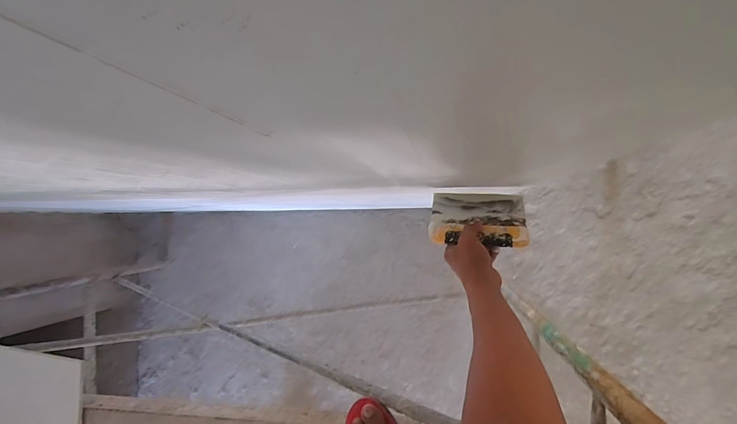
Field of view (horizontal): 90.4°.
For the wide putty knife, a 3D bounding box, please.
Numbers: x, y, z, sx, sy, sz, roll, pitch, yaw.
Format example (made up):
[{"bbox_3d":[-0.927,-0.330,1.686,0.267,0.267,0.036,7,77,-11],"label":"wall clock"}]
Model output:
[{"bbox_3d":[0.177,0.008,0.594,0.146,0.120,0.011,2,128,14],"label":"wide putty knife"}]

